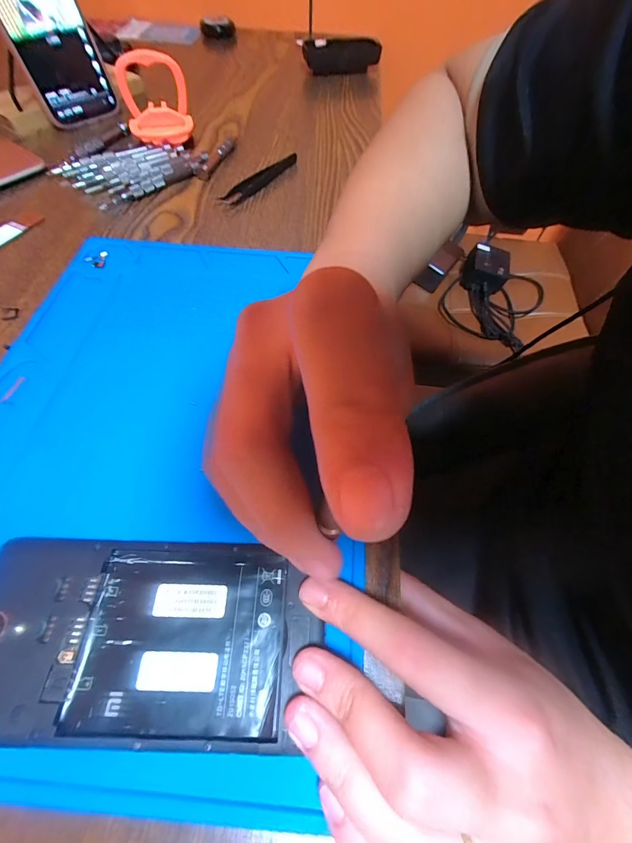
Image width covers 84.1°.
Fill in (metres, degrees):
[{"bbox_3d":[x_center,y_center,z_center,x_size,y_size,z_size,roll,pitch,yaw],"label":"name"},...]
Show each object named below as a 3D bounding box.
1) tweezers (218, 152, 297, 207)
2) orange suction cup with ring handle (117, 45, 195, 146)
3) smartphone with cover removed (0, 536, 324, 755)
[{"bbox_3d":[-0.052,-0.239,0.344,0.015,0.012,0.105,31,63,16],"label":"tweezers"},{"bbox_3d":[-0.158,-0.317,0.348,0.062,0.063,0.044,-14,61,-11],"label":"orange suction cup with ring handle"},{"bbox_3d":[-0.073,0.087,0.146,0.138,0.005,0.071,3,59,-1],"label":"smartphone with cover removed"}]

